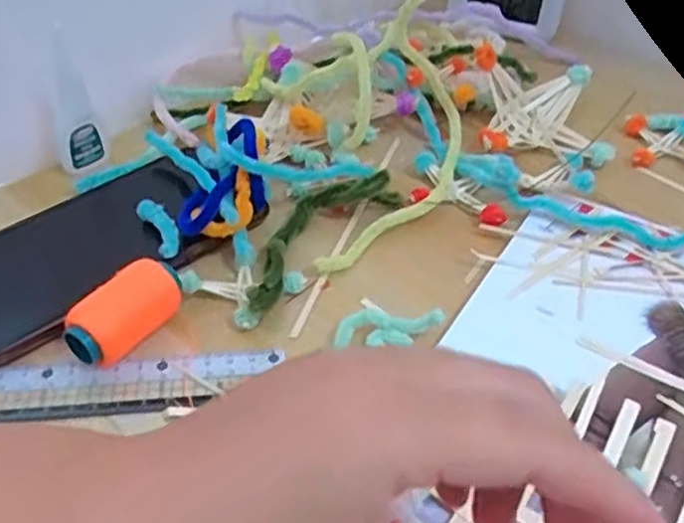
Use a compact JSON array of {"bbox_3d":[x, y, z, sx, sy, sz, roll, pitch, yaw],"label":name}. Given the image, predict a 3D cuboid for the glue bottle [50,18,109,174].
[{"bbox_3d":[-0.154,-0.090,0.398,0.025,0.074,0.027,-14,45,-15],"label":"glue bottle"}]

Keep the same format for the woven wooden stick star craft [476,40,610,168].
[{"bbox_3d":[0.122,-0.103,0.446,0.086,0.038,0.082,1,43,0],"label":"woven wooden stick star craft"}]

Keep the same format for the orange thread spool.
[{"bbox_3d":[-0.098,0.023,0.322,0.024,0.026,0.058,32,52,29],"label":"orange thread spool"}]

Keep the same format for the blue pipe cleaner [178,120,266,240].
[{"bbox_3d":[-0.057,-0.046,0.377,0.035,0.012,0.084,12,44,11],"label":"blue pipe cleaner"}]

